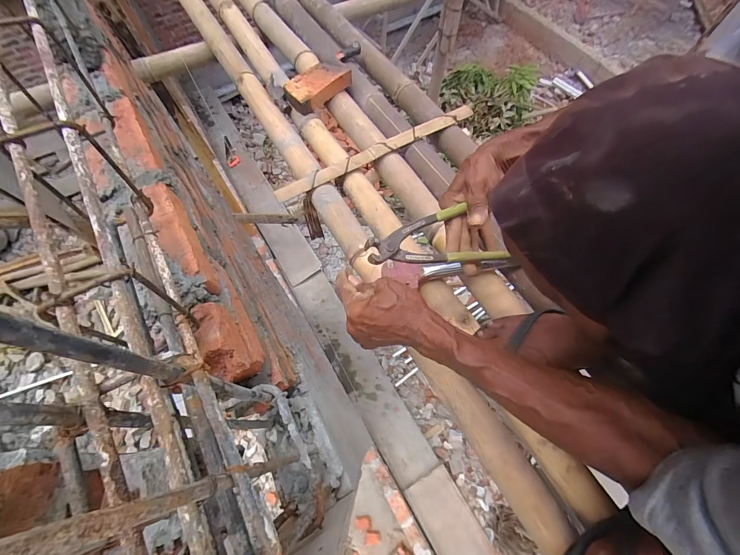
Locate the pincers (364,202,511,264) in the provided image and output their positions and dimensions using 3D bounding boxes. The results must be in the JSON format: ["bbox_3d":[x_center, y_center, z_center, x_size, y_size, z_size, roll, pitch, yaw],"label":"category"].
[{"bbox_3d":[0.086,-0.048,0.407,0.190,0.031,0.070,-9,65,-20],"label":"pincers"}]

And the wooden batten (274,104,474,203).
[{"bbox_3d":[0.023,-0.277,0.690,0.481,0.017,0.034,-28,68,-11],"label":"wooden batten"}]

